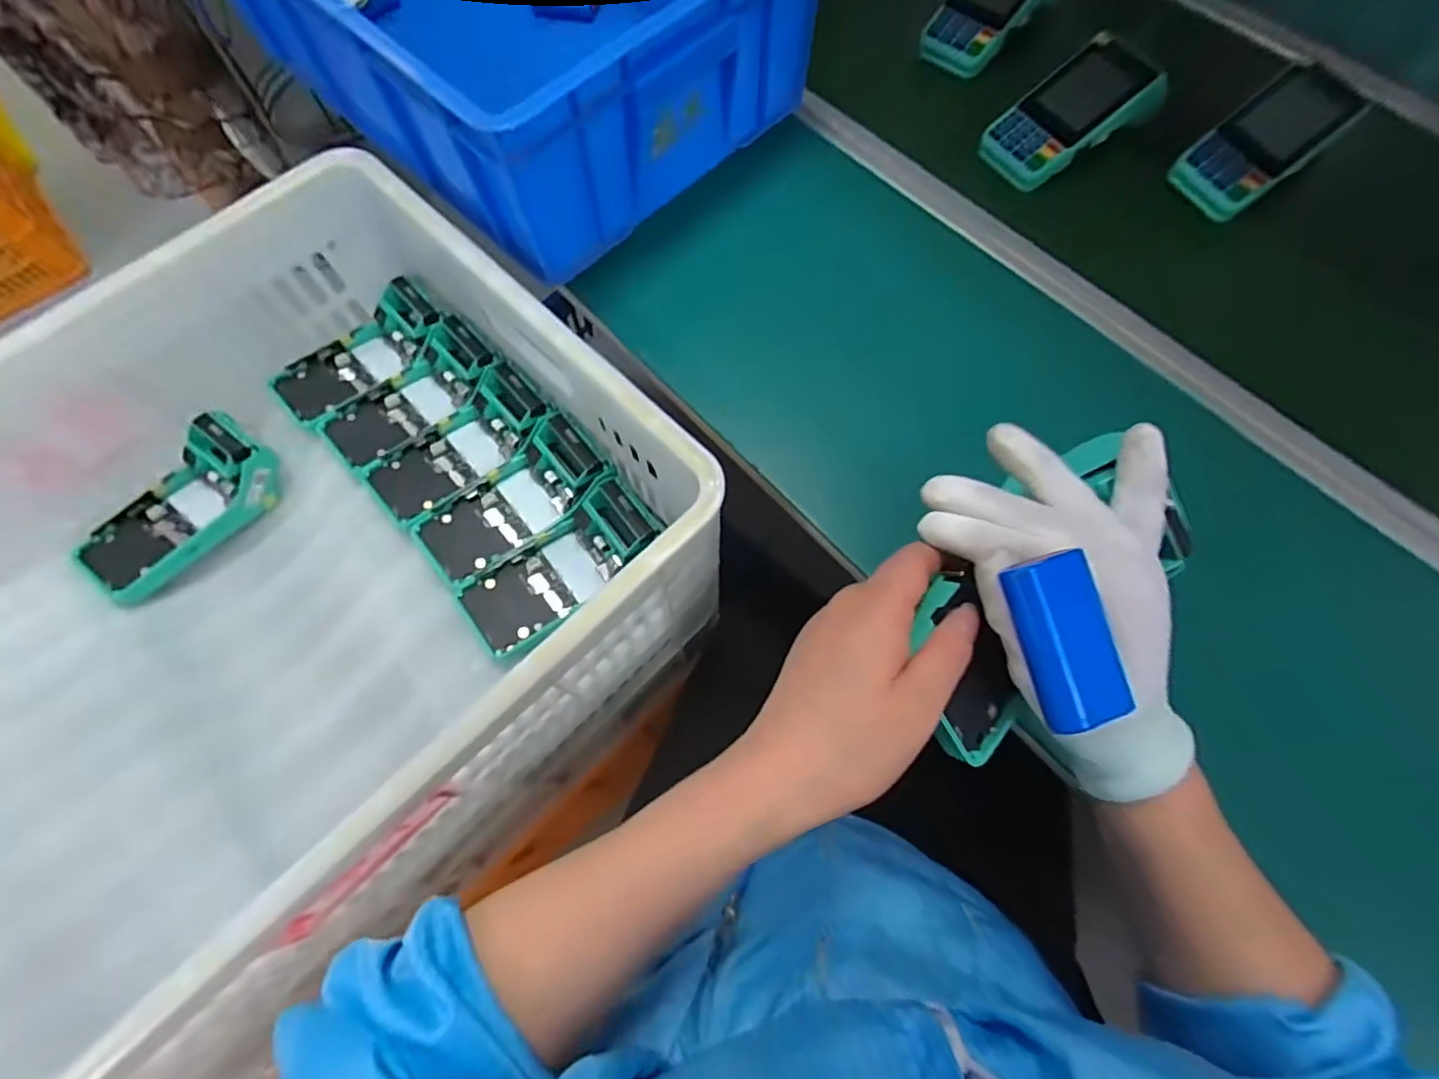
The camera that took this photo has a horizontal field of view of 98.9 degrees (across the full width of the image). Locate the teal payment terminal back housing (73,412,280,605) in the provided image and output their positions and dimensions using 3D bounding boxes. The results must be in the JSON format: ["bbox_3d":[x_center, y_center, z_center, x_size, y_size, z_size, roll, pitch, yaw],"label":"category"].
[{"bbox_3d":[-0.482,-0.029,0.547,0.098,0.046,0.172,38,74,14],"label":"teal payment terminal back housing"}]

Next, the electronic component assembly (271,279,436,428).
[{"bbox_3d":[-0.343,-0.177,0.591,0.166,0.048,0.078,-39,73,-13],"label":"electronic component assembly"}]

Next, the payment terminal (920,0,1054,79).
[{"bbox_3d":[0.269,-0.535,0.610,0.080,0.056,0.142,39,74,14],"label":"payment terminal"}]

